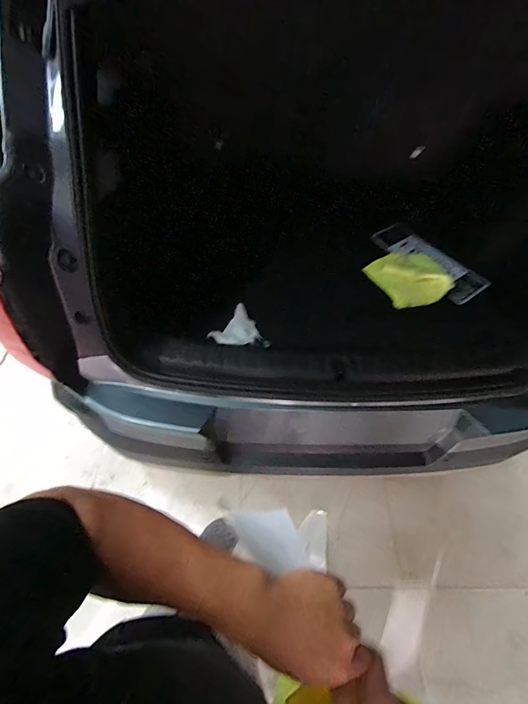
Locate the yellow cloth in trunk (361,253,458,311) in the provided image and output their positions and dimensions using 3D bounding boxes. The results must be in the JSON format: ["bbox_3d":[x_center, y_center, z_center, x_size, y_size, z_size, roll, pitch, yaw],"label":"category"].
[{"bbox_3d":[0.442,-0.232,1.023,0.215,0.063,0.199,-10,57,-10],"label":"yellow cloth in trunk"}]

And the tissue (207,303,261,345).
[{"bbox_3d":[-0.064,-0.061,0.912,0.118,0.018,0.142,32,60,17],"label":"tissue"}]

